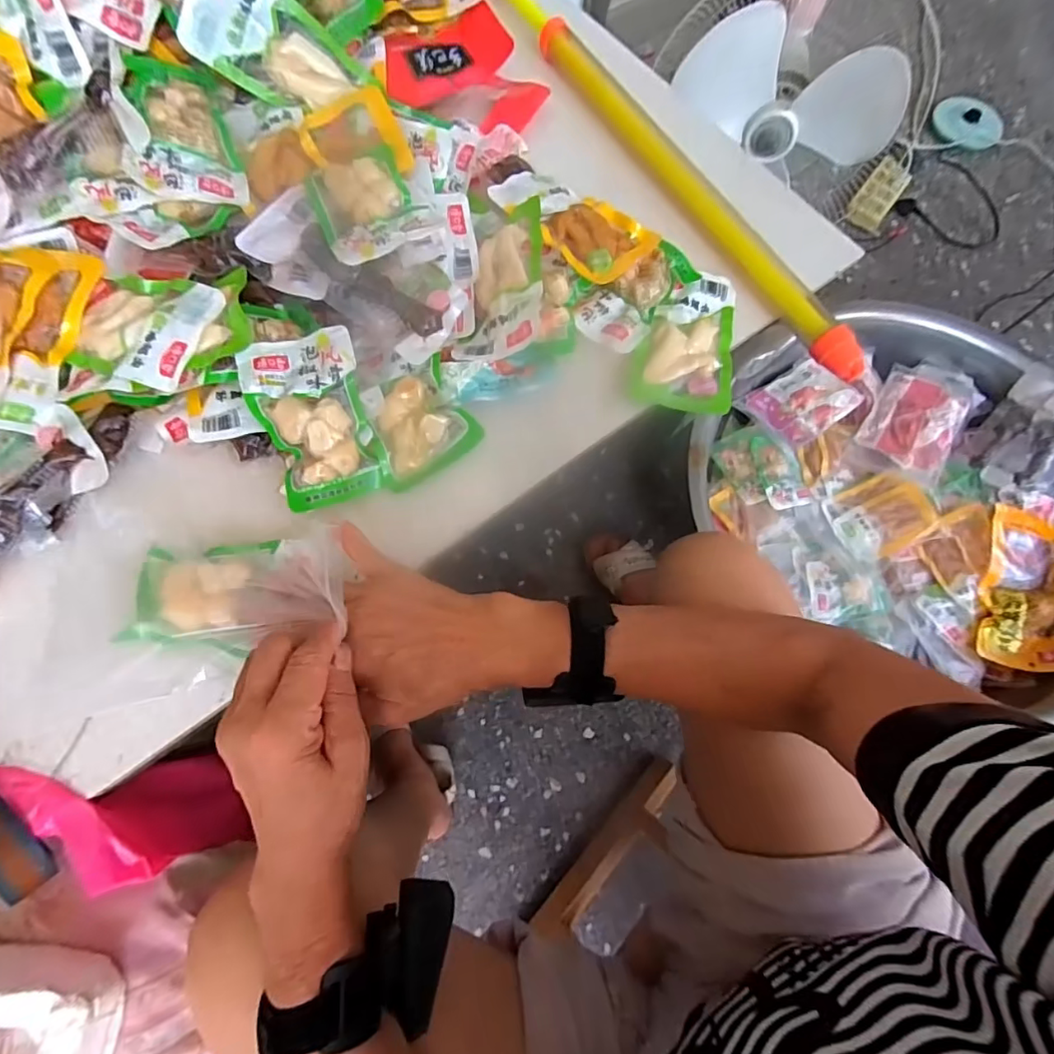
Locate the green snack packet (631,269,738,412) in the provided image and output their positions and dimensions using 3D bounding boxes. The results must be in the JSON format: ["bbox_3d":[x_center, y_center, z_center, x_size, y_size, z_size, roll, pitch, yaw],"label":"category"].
[{"bbox_3d":[0.135,-0.158,0.437,0.078,0.012,0.135,13,72,2],"label":"green snack packet"}]

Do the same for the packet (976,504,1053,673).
[{"bbox_3d":[0.723,0.086,0.742,0.131,0.042,0.237,16,72,3],"label":"packet"}]

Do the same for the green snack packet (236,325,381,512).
[{"bbox_3d":[-0.151,-0.078,0.378,0.077,0.028,0.120,-20,89,-7],"label":"green snack packet"}]

